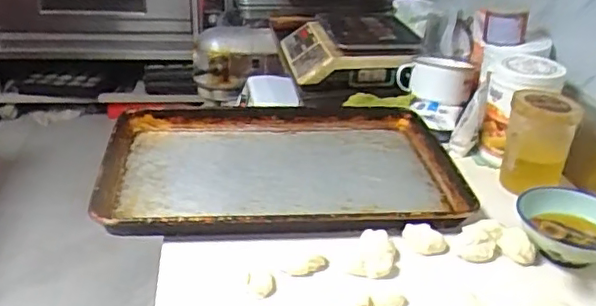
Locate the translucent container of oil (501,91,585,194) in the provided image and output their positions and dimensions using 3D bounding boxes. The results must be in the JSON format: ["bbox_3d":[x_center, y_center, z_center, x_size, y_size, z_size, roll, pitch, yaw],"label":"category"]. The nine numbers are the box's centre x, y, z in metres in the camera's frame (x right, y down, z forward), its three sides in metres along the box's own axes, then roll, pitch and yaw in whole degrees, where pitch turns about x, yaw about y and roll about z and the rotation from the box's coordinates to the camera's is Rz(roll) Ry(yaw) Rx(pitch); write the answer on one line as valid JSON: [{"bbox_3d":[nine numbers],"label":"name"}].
[{"bbox_3d":[0.410,-0.025,1.047,0.108,0.146,0.090,5,28,7],"label":"translucent container of oil"}]

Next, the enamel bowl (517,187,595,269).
[{"bbox_3d":[0.412,0.110,0.909,0.144,0.064,0.131,1,28,0],"label":"enamel bowl"}]

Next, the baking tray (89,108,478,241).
[{"bbox_3d":[-0.032,0.019,1.096,0.604,0.044,0.418,-1,28,-4],"label":"baking tray"}]

